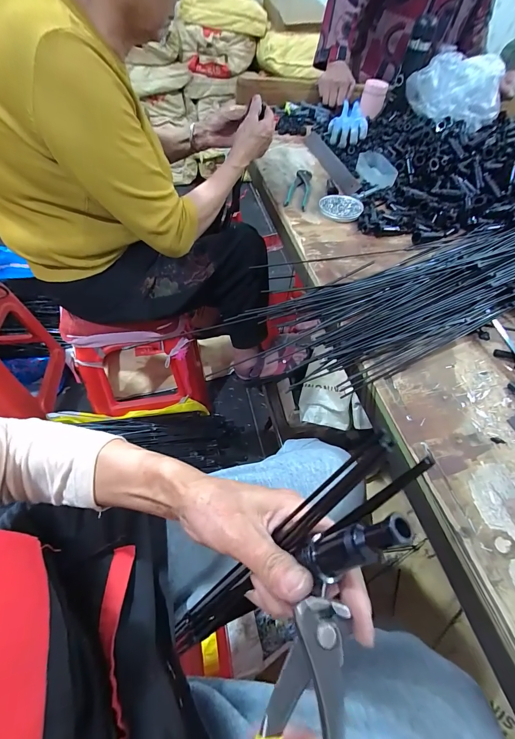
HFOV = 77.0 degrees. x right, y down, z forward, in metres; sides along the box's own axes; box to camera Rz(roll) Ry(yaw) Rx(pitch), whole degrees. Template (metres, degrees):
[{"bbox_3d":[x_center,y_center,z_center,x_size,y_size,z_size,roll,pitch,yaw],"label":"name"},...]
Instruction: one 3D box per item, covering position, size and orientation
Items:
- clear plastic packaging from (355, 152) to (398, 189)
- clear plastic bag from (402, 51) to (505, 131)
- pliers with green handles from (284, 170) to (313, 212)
[{"bbox_3d":[0.280,-0.476,0.767,0.077,0.025,0.168,4,53,-3],"label":"clear plastic packaging"},{"bbox_3d":[0.531,-0.754,0.863,0.185,0.117,0.201,-26,60,-22],"label":"clear plastic bag"},{"bbox_3d":[0.094,-0.395,0.702,0.045,0.012,0.156,14,54,5],"label":"pliers with green handles"}]

